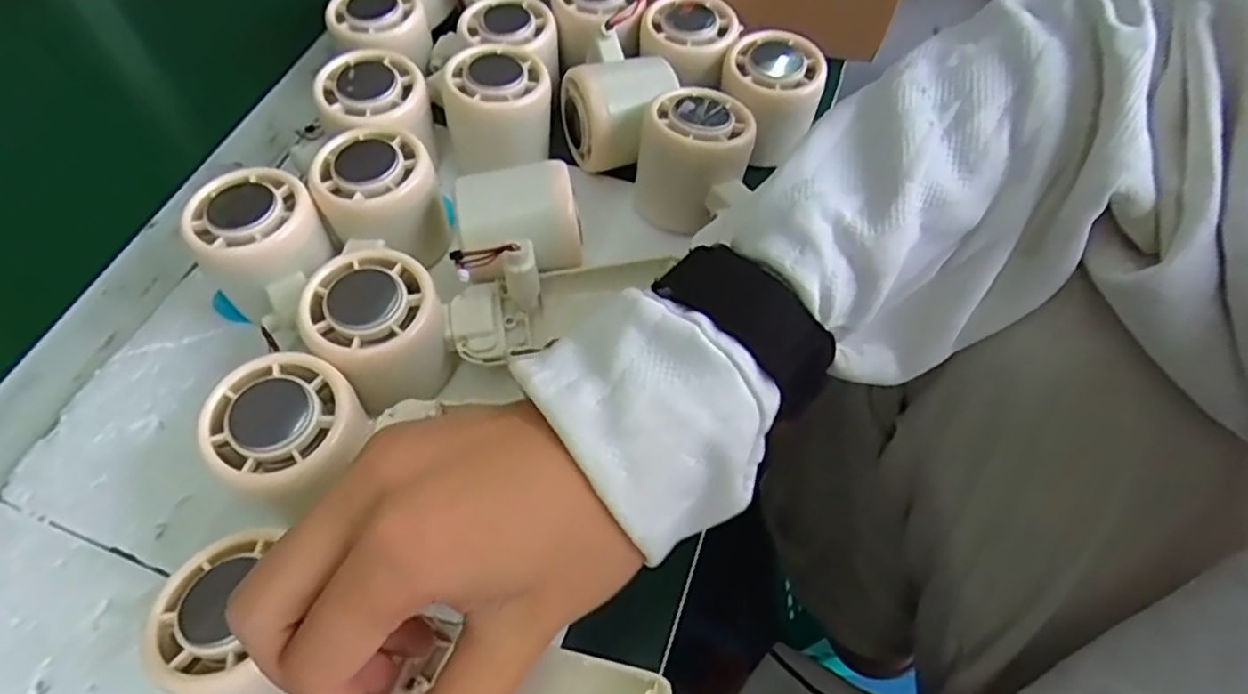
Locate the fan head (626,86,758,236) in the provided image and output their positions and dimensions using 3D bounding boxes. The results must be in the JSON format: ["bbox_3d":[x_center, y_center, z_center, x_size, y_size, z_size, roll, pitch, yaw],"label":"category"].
[{"bbox_3d":[0.037,-0.095,0.362,0.057,0.057,0.062,17,61,9],"label":"fan head"}]

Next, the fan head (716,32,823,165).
[{"bbox_3d":[0.084,-0.142,0.404,0.056,0.054,0.055,25,62,13],"label":"fan head"}]

